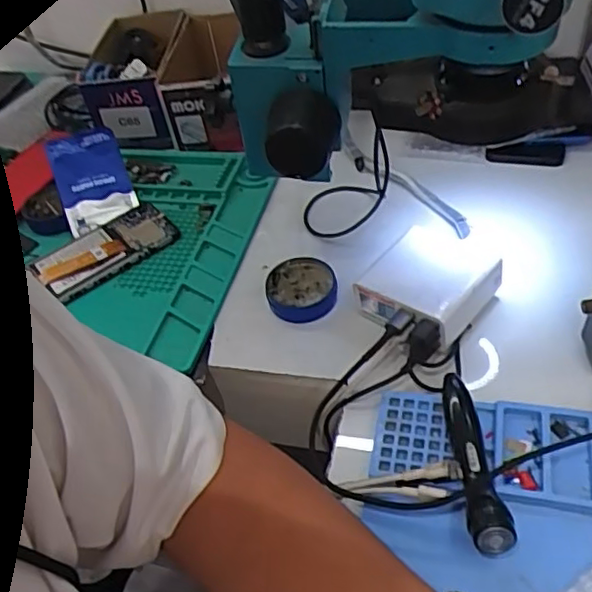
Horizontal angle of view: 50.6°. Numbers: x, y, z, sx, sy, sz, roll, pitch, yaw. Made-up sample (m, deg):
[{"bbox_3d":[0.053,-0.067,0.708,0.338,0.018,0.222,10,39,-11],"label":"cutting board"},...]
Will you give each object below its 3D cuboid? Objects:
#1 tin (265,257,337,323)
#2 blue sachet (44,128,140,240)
[{"bbox_3d":[0.006,-0.006,0.560,0.060,0.020,0.065,-5,46,6],"label":"tin"},{"bbox_3d":[-0.226,-0.129,0.695,0.076,0.011,0.128,-18,72,-18],"label":"blue sachet"}]

